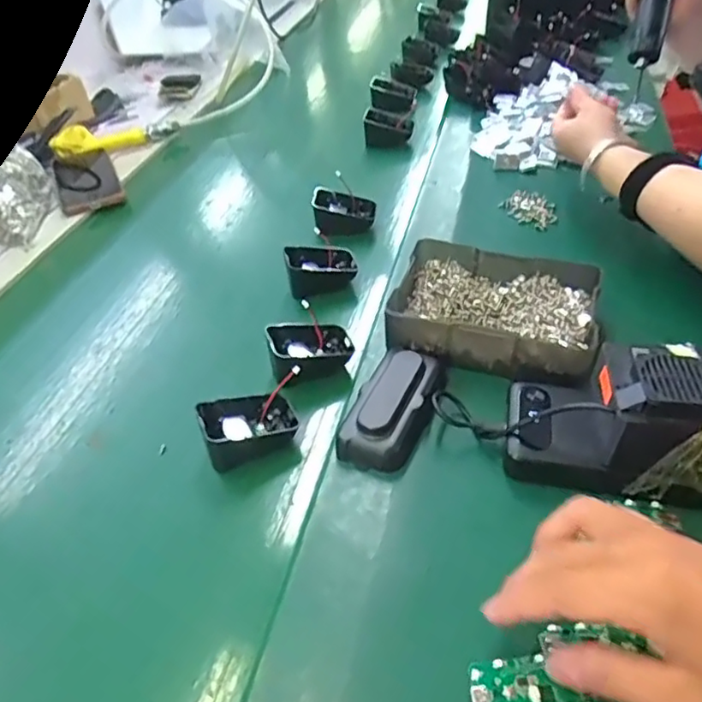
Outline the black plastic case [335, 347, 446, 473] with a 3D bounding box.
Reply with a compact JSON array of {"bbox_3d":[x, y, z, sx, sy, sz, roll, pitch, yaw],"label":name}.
[{"bbox_3d":[0.032,0.037,0.440,0.054,0.031,0.107,12,45,21],"label":"black plastic case"}]

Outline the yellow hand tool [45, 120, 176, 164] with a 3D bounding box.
[{"bbox_3d":[-0.342,-0.312,0.876,0.175,0.039,0.034,-19,42,-12],"label":"yellow hand tool"}]

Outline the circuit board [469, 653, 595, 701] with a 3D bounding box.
[{"bbox_3d":[0.089,0.172,0.305,0.055,0.004,0.032,-8,41,0],"label":"circuit board"}]

